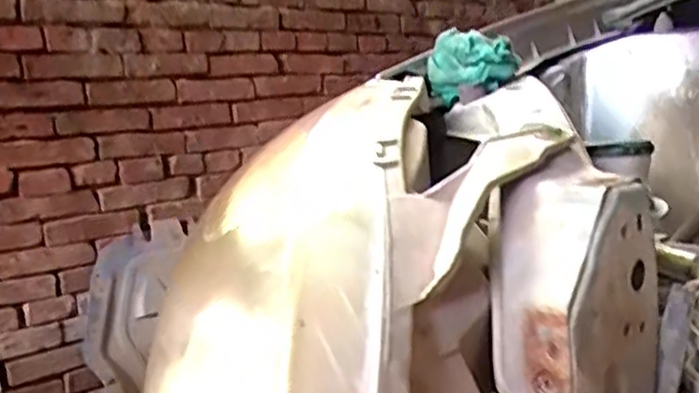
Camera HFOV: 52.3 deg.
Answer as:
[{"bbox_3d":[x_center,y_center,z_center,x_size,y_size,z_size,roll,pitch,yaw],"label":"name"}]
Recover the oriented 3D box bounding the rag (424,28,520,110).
[{"bbox_3d":[0.101,-0.109,0.591,0.074,0.056,0.060,-3,7,4],"label":"rag"}]

